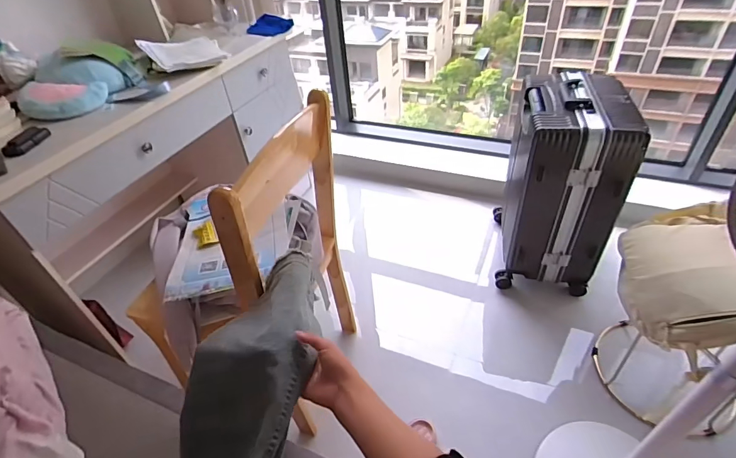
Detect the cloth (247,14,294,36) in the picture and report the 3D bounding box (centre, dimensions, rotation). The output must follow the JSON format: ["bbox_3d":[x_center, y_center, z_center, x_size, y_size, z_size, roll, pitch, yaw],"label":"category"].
[{"bbox_3d":[-0.377,-0.790,1.570,0.105,0.060,0.178,14,45,21],"label":"cloth"}]

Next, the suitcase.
[{"bbox_3d":[0.621,-0.137,1.331,0.292,0.608,0.357,6,43,13],"label":"suitcase"}]

